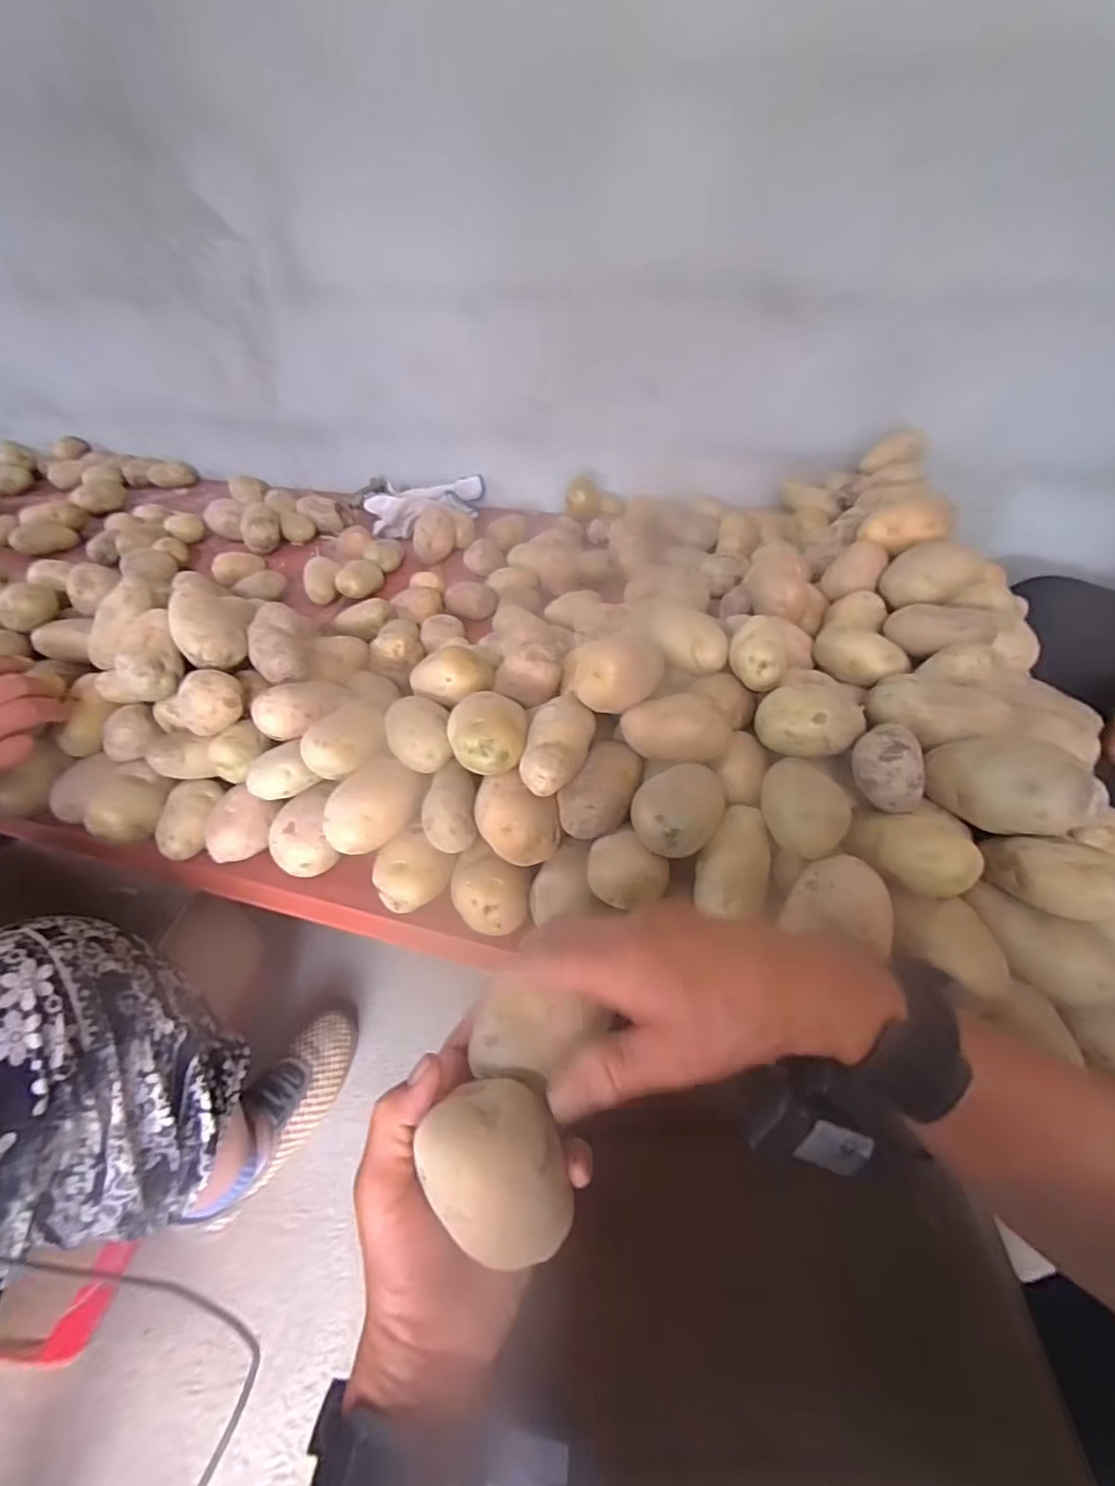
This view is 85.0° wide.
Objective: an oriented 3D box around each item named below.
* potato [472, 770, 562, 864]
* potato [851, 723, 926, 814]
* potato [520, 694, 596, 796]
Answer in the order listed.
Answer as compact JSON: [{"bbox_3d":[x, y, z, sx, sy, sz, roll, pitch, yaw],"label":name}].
[{"bbox_3d":[-0.028,0.059,0.437,0.057,0.058,0.052,-3,43,-2],"label":"potato"},{"bbox_3d":[0.201,0.011,0.372,0.032,0.029,0.052,-1,43,0],"label":"potato"},{"bbox_3d":[0.000,0.002,0.423,0.045,0.031,0.073,5,43,7],"label":"potato"}]

